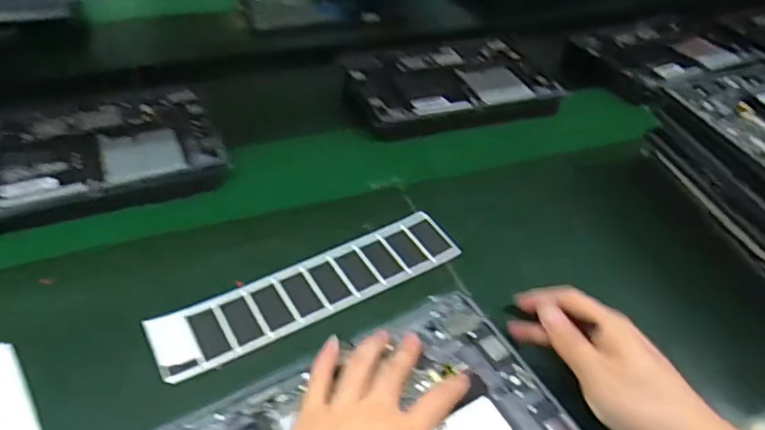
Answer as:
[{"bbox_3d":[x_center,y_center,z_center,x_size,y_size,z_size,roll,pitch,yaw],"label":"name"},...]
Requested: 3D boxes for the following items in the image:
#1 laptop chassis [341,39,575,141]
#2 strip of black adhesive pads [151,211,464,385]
[{"bbox_3d":[0.086,-0.173,0.724,0.263,0.019,0.194,-11,47,-16],"label":"laptop chassis"},{"bbox_3d":[-0.059,0.062,0.481,0.267,0.008,0.059,-21,51,-24],"label":"strip of black adhesive pads"}]

